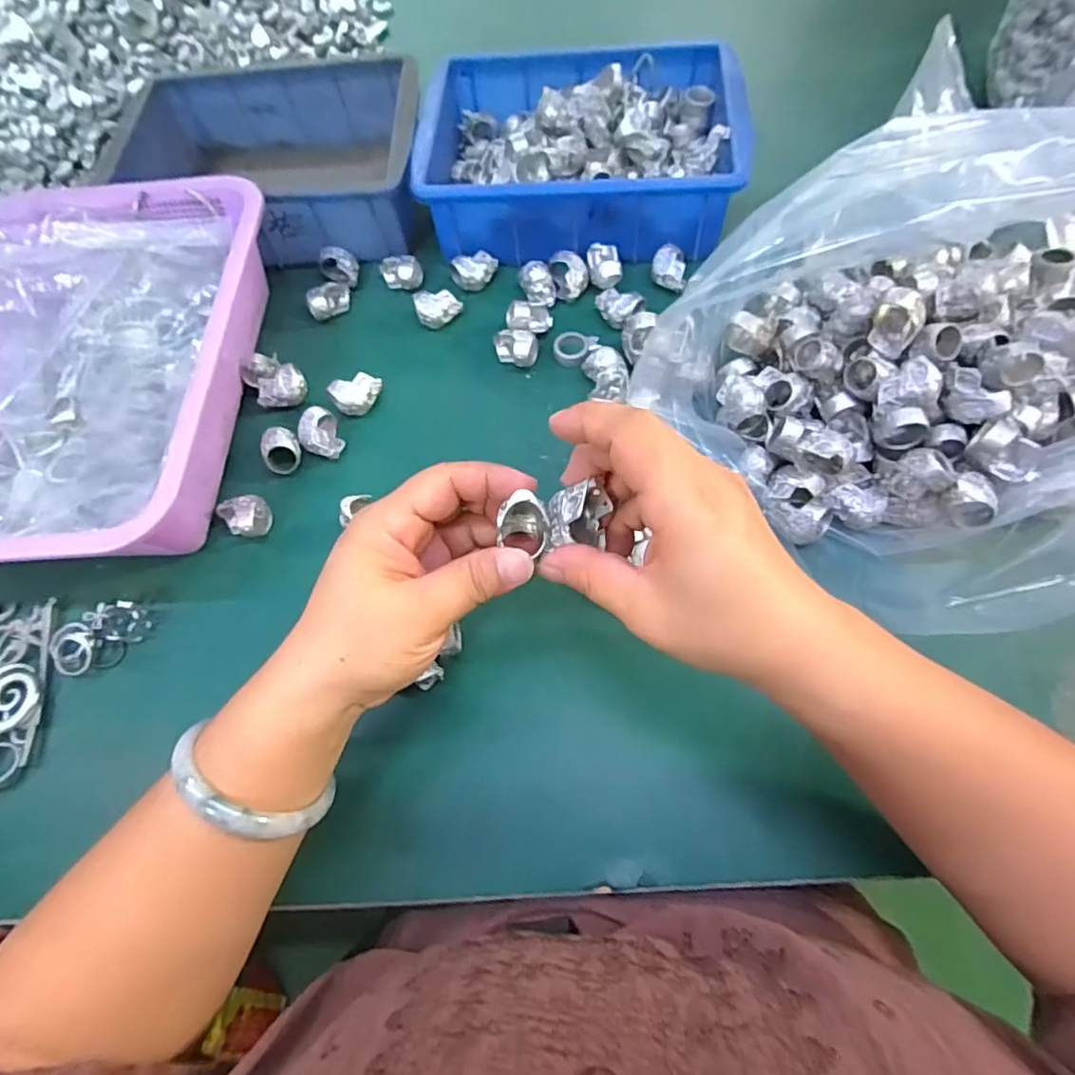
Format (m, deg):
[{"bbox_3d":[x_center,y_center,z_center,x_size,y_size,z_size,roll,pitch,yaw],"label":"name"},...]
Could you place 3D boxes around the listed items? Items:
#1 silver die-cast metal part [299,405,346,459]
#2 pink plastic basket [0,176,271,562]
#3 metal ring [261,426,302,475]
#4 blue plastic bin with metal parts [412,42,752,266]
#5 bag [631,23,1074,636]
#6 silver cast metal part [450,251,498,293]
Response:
[{"bbox_3d":[-0.151,-0.071,0.404,0.026,0.026,0.032,-31,68,-10],"label":"silver die-cast metal part"},{"bbox_3d":[-0.303,-0.109,0.392,0.217,0.082,0.294,-2,66,2],"label":"pink plastic basket"},{"bbox_3d":[-0.177,-0.059,0.400,0.025,0.024,0.025,-1,66,3],"label":"metal ring"},{"bbox_3d":[0.033,-0.307,0.473,0.237,0.092,0.174,3,66,5],"label":"blue plastic bin with metal parts"},{"bbox_3d":[0.206,-0.111,0.309,0.275,0.158,0.269,13,67,9],"label":"bag"},{"bbox_3d":[-0.051,-0.215,0.464,0.030,0.023,0.029,-1,66,3],"label":"silver cast metal part"}]

